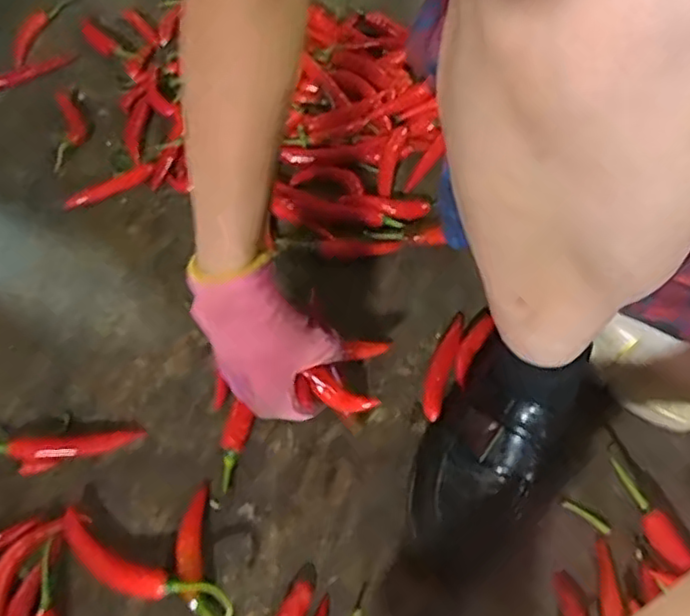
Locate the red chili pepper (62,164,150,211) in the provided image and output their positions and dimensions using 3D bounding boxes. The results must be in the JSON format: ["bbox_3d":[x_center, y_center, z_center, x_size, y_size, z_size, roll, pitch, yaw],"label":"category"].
[{"bbox_3d":[-0.256,-0.132,0.721,0.098,0.017,0.022,-31,61,-20],"label":"red chili pepper"}]

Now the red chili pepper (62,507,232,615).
[{"bbox_3d":[-0.149,0.192,0.478,0.153,0.027,0.032,23,58,15],"label":"red chili pepper"}]

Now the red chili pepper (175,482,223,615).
[{"bbox_3d":[-0.103,0.191,0.481,0.035,0.027,0.127,-18,57,-12],"label":"red chili pepper"}]

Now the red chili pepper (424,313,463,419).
[{"bbox_3d":[0.087,0.047,0.585,0.019,0.013,0.115,16,57,11],"label":"red chili pepper"}]

